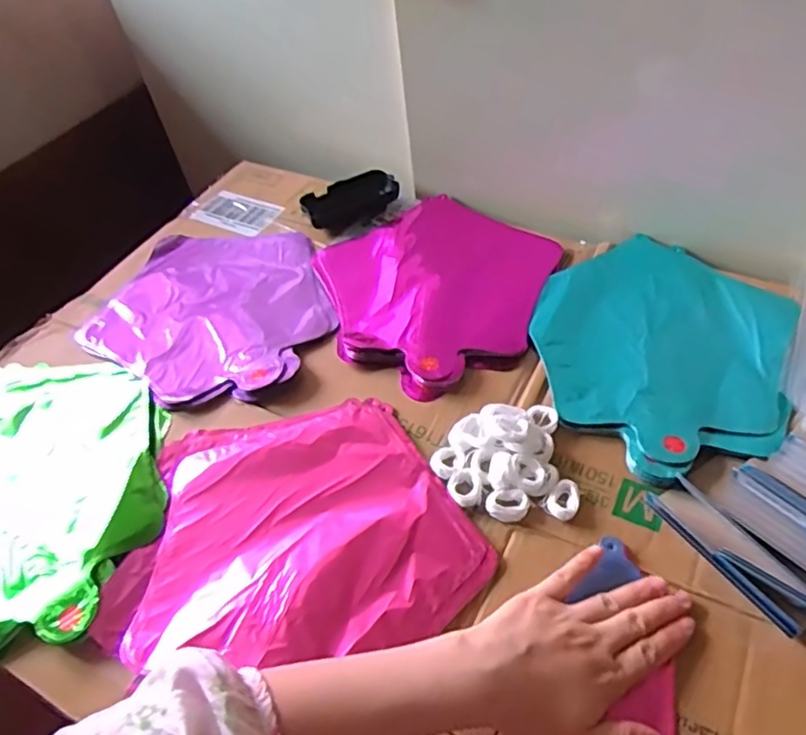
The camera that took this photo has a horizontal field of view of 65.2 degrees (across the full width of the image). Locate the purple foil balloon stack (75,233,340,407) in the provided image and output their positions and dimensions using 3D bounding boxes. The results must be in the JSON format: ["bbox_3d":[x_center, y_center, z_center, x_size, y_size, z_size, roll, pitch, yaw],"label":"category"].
[{"bbox_3d":[-0.179,-0.064,0.618,0.231,0.014,0.227,13,53,18],"label":"purple foil balloon stack"}]

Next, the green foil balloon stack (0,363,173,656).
[{"bbox_3d":[-0.300,0.094,0.502,0.254,0.024,0.229,16,54,20],"label":"green foil balloon stack"}]

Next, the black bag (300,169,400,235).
[{"bbox_3d":[-0.057,-0.188,0.704,0.102,0.025,0.058,-30,53,-17],"label":"black bag"}]

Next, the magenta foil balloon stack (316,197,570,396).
[{"bbox_3d":[0.039,-0.087,0.617,0.230,0.017,0.243,-23,51,-12],"label":"magenta foil balloon stack"}]

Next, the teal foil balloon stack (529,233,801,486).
[{"bbox_3d":[0.216,-0.026,0.538,0.201,0.015,0.267,15,54,19],"label":"teal foil balloon stack"}]

